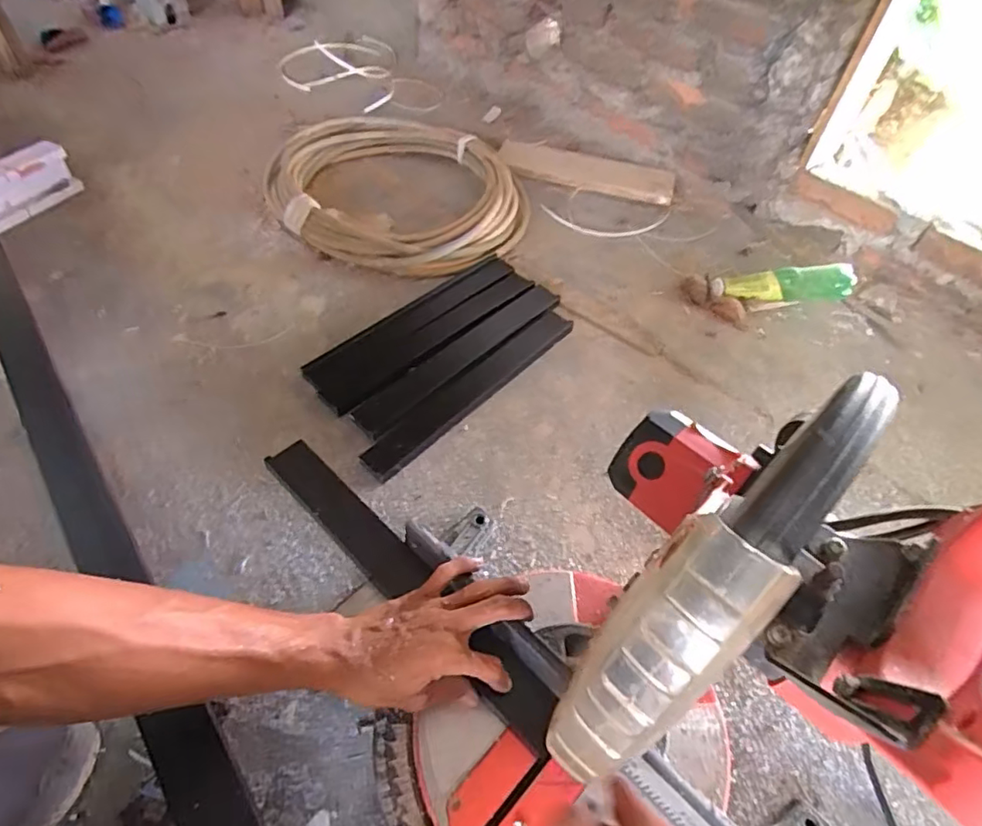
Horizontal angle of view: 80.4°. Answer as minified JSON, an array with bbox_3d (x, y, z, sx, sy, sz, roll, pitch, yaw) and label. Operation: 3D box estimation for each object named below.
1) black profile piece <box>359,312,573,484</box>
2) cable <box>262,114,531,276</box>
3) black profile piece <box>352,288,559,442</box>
[{"bbox_3d":[-0.024,-0.036,0.822,0.059,0.021,0.383,37,58,21],"label":"black profile piece"},{"bbox_3d":[-0.175,-0.416,1.072,0.494,0.054,0.400,24,54,13],"label":"cable"},{"bbox_3d":[-0.040,-0.089,0.834,0.058,0.022,0.370,39,58,22],"label":"black profile piece"}]

